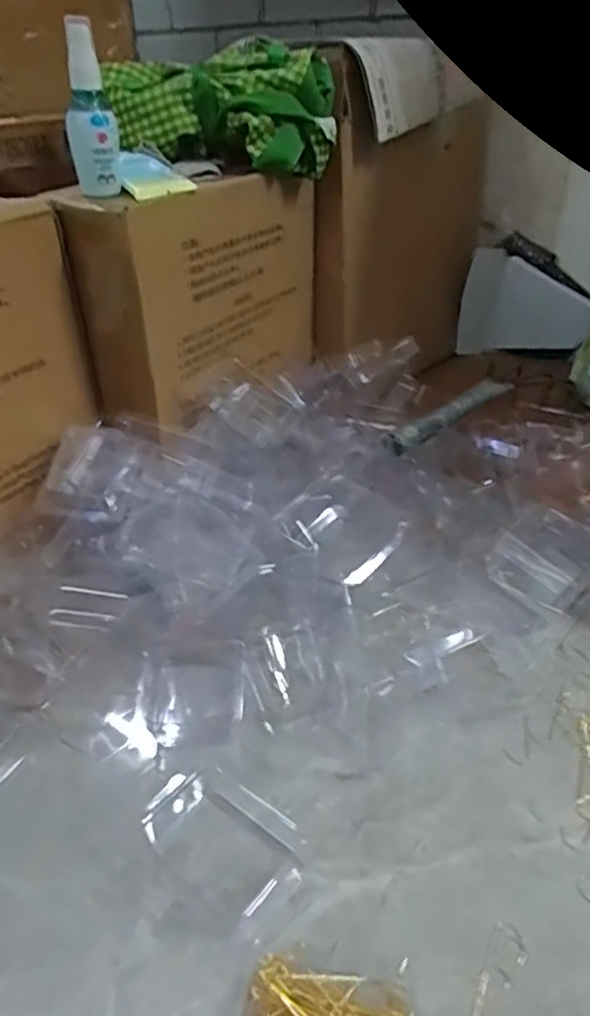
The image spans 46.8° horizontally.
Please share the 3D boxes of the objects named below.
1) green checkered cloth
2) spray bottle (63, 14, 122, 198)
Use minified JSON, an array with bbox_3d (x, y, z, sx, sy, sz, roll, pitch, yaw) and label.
[{"bbox_3d":[-0.066,-0.373,0.642,0.203,0.094,0.079,2,34,4],"label":"green checkered cloth"},{"bbox_3d":[-0.160,-0.307,0.530,0.038,0.118,0.032,-9,35,-12],"label":"spray bottle"}]

